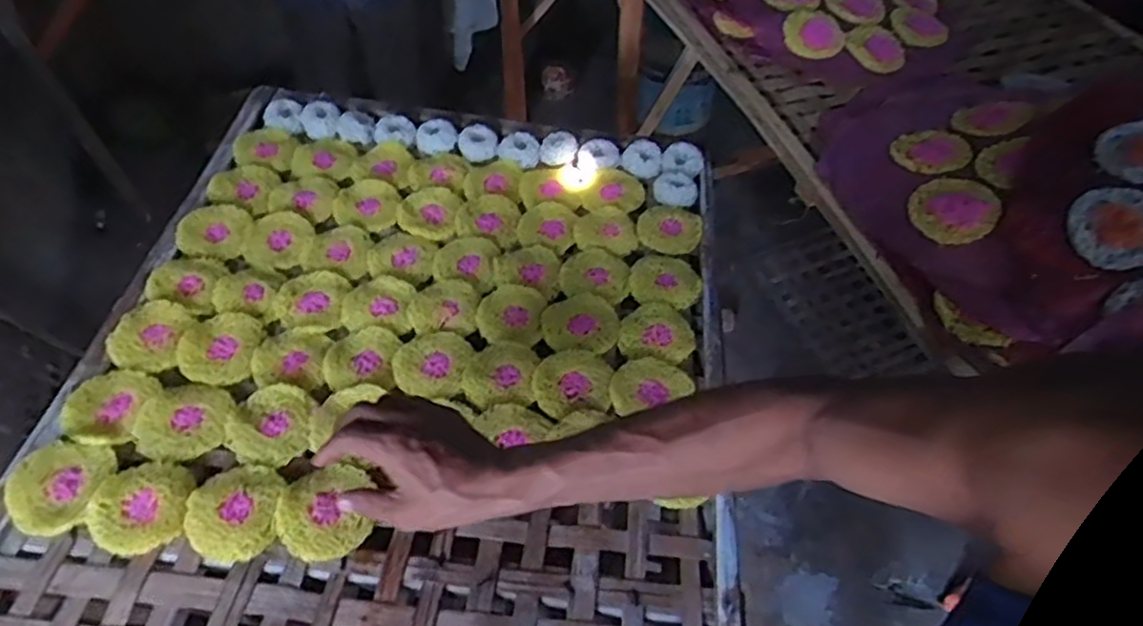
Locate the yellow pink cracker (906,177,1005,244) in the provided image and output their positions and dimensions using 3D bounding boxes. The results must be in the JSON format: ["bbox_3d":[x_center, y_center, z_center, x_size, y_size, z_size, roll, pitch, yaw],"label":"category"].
[{"bbox_3d":[0.361,-0.101,0.664,0.076,0.012,0.076,0,58,21],"label":"yellow pink cracker"}]

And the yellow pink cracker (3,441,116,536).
[{"bbox_3d":[-0.425,0.140,0.581,0.076,0.010,0.079,0,50,0],"label":"yellow pink cracker"}]

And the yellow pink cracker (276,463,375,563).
[{"bbox_3d":[-0.199,0.160,0.571,0.071,0.015,0.076,0,50,0],"label":"yellow pink cracker"}]

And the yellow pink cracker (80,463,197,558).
[{"bbox_3d":[-0.348,0.156,0.571,0.076,0.010,0.076,20,53,16],"label":"yellow pink cracker"}]

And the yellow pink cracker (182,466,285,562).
[{"bbox_3d":[-0.277,0.162,0.575,0.073,0.007,0.076,0,50,0],"label":"yellow pink cracker"}]

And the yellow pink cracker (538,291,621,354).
[{"bbox_3d":[0.008,0.010,0.716,0.078,0.004,0.077,0,50,0],"label":"yellow pink cracker"}]

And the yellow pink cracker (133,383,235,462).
[{"bbox_3d":[-0.345,0.094,0.626,0.075,0.011,0.077,0,50,0],"label":"yellow pink cracker"}]

